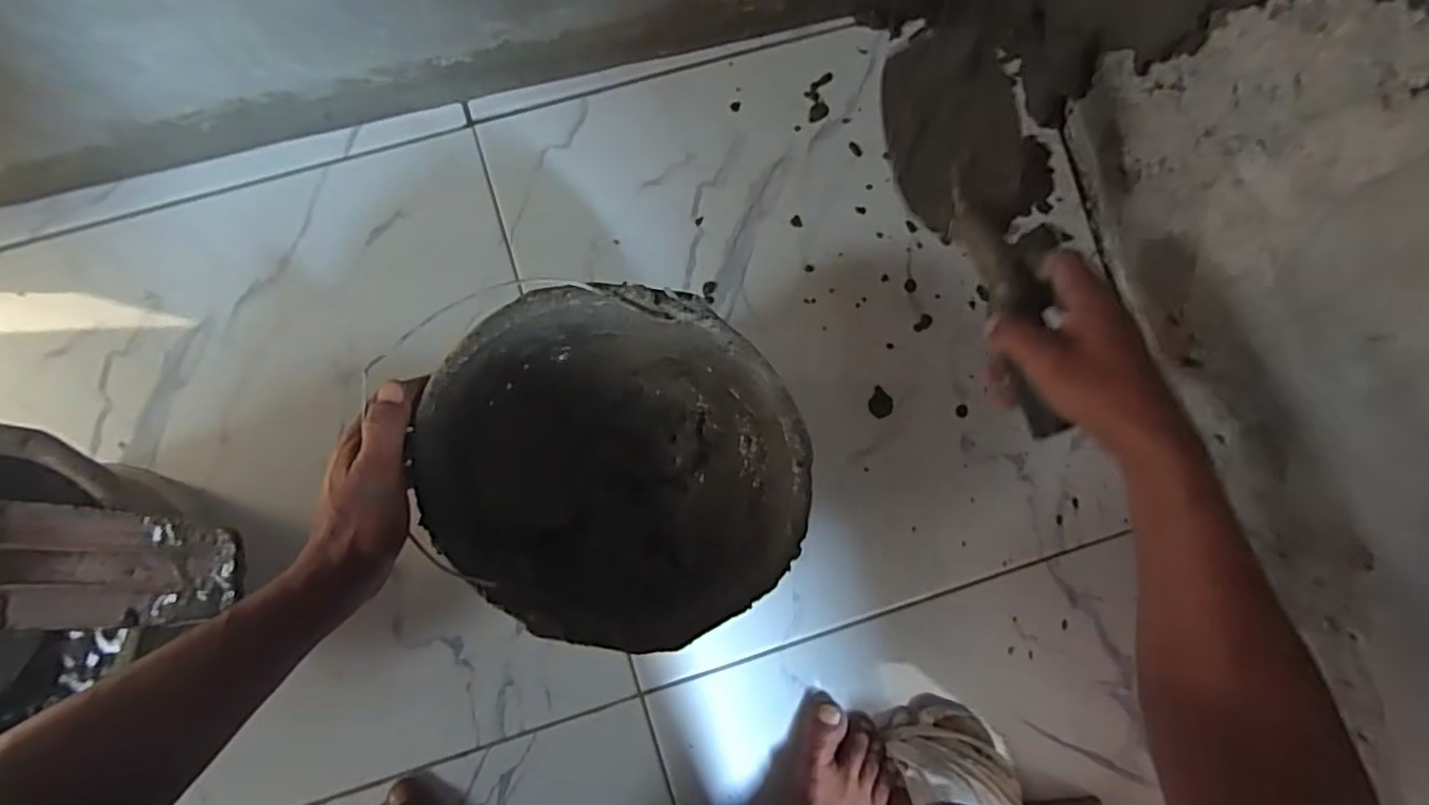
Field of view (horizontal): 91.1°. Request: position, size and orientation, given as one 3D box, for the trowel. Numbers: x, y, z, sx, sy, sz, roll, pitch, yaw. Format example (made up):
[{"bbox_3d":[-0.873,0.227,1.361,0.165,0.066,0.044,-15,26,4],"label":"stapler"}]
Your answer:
[{"bbox_3d":[0.181,-0.108,0.452,0.088,0.048,0.254,-17,91,-5],"label":"trowel"}]

